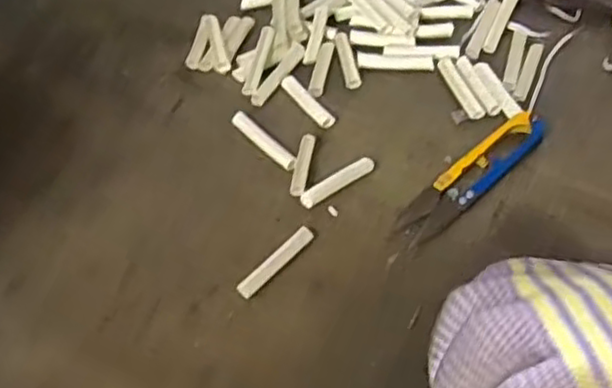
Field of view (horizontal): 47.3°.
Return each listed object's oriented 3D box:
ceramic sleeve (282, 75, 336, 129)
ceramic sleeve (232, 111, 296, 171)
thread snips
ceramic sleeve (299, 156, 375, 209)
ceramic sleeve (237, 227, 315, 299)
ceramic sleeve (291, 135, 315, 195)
[{"bbox_3d":[0.001,-0.051,0.383,0.008,0.006,0.040,-33,60,-16],"label":"ceramic sleeve"},{"bbox_3d":[-0.022,-0.029,0.371,0.009,0.005,0.047,-40,62,-19],"label":"ceramic sleeve"},{"bbox_3d":[0.083,-0.010,0.345,0.093,0.011,0.023,-36,61,-18],"label":"thread snips"},{"bbox_3d":[0.016,-0.006,0.352,0.042,0.006,0.009,-30,59,-14],"label":"ceramic sleeve"},{"bbox_3d":[-0.014,0.032,0.329,0.045,0.004,0.008,-40,62,-20],"label":"ceramic sleeve"},{"bbox_3d":[-0.002,-0.015,0.360,0.008,0.005,0.036,5,57,8],"label":"ceramic sleeve"}]

